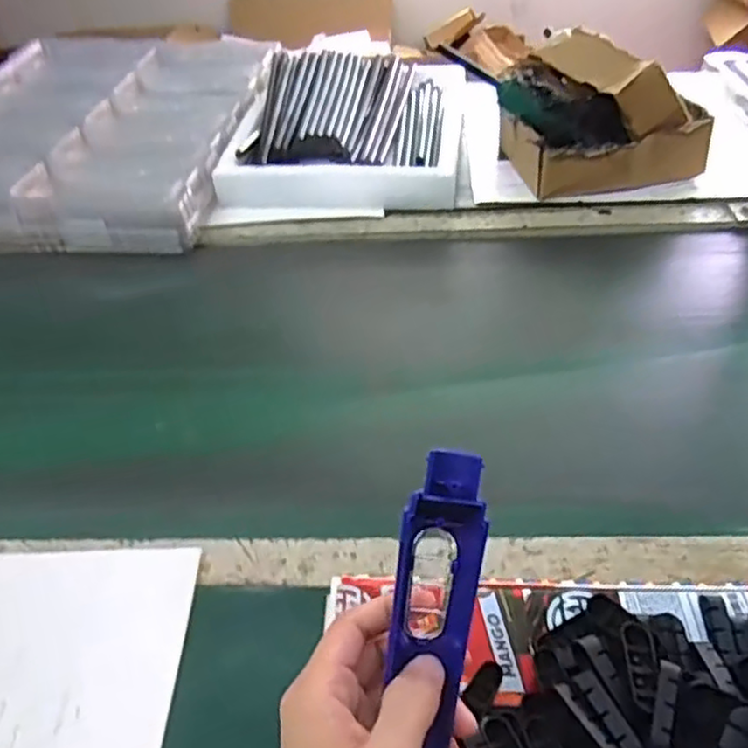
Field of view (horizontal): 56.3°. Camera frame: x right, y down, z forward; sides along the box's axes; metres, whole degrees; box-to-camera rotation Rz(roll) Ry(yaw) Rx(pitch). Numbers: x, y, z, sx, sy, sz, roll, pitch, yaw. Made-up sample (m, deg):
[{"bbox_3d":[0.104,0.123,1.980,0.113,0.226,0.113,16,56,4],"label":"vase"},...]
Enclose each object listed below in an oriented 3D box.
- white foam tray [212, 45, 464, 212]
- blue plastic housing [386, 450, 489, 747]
[{"bbox_3d":[-0.024,-0.348,0.946,0.285,0.056,0.378,2,42,7],"label":"white foam tray"},{"bbox_3d":[0.028,0.123,0.321,0.039,0.020,0.172,4,87,7],"label":"blue plastic housing"}]

